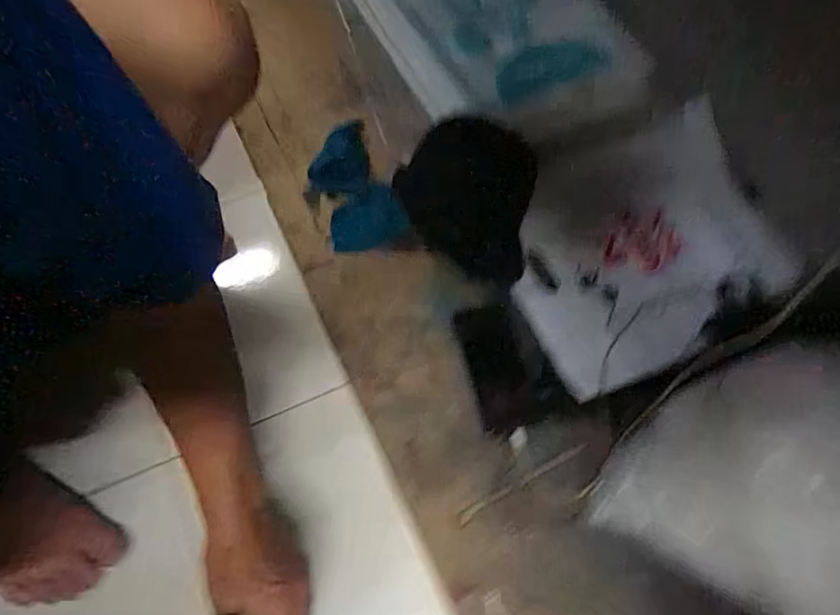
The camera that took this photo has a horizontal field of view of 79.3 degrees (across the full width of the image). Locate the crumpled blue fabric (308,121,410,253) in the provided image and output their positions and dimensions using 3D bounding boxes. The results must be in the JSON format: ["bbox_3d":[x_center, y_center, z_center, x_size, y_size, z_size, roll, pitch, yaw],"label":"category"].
[{"bbox_3d":[-0.091,-0.167,0.705,0.103,0.009,0.191,-18,71,-9],"label":"crumpled blue fabric"}]

